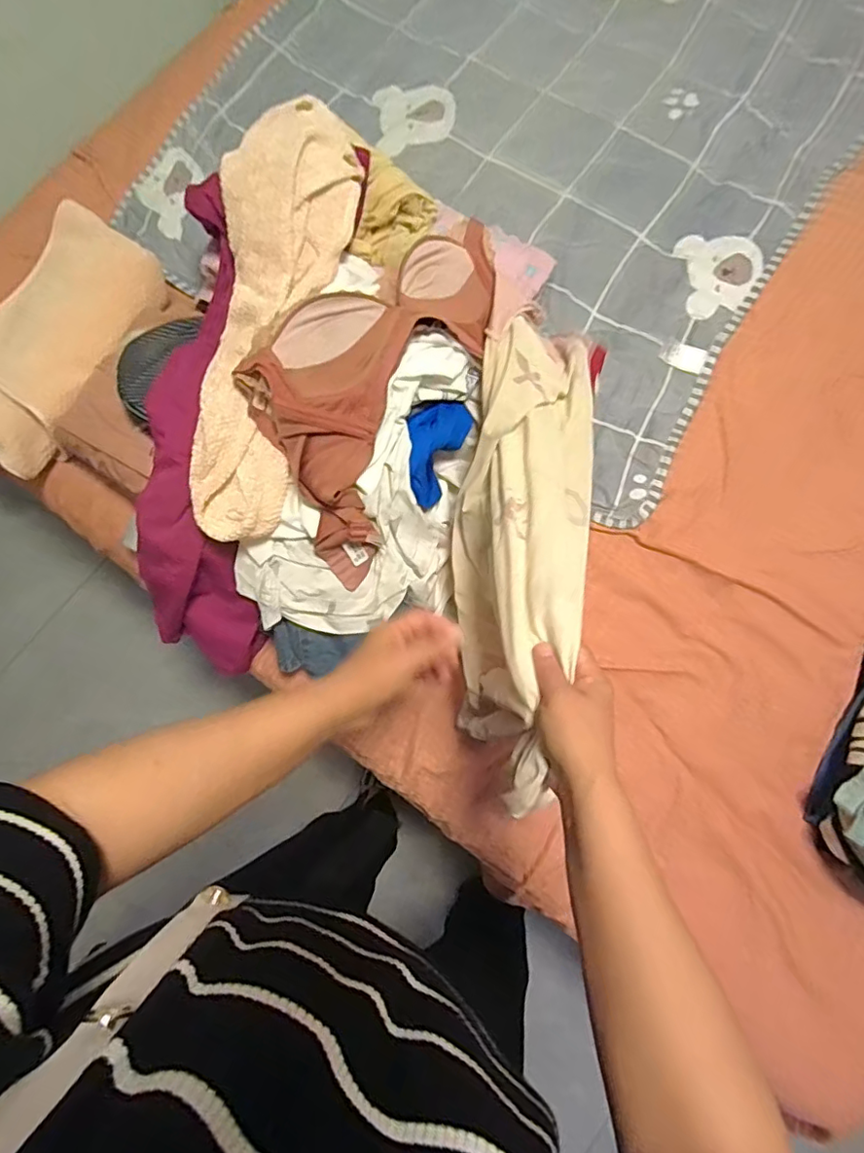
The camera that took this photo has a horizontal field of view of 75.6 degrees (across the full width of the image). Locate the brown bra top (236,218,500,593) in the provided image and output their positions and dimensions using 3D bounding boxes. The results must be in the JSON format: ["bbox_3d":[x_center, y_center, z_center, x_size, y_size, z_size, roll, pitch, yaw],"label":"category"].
[{"bbox_3d":[-0.074,-0.241,0.652,0.205,0.116,0.428,29,81,5],"label":"brown bra top"}]

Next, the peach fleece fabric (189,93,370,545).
[{"bbox_3d":[-0.202,-0.322,0.661,0.153,0.074,0.557,11,80,2],"label":"peach fleece fabric"}]

